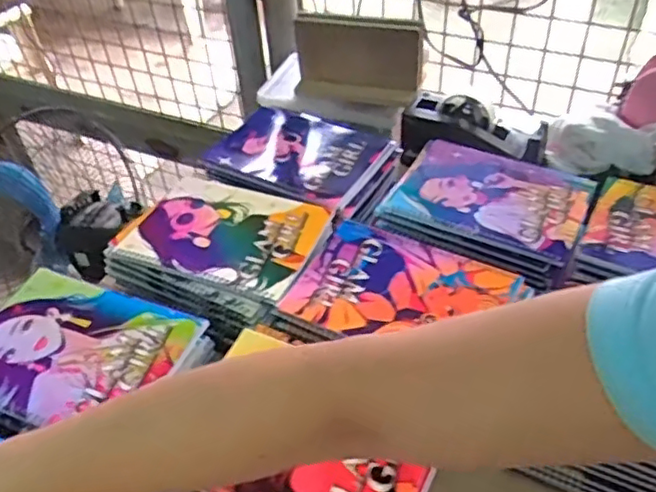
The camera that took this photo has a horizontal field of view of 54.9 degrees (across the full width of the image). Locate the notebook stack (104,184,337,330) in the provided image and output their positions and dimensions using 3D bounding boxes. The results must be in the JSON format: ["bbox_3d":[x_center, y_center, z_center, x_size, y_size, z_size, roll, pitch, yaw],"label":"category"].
[{"bbox_3d":[-0.119,-0.002,0.693,0.216,0.047,0.164,15,46,18],"label":"notebook stack"}]

